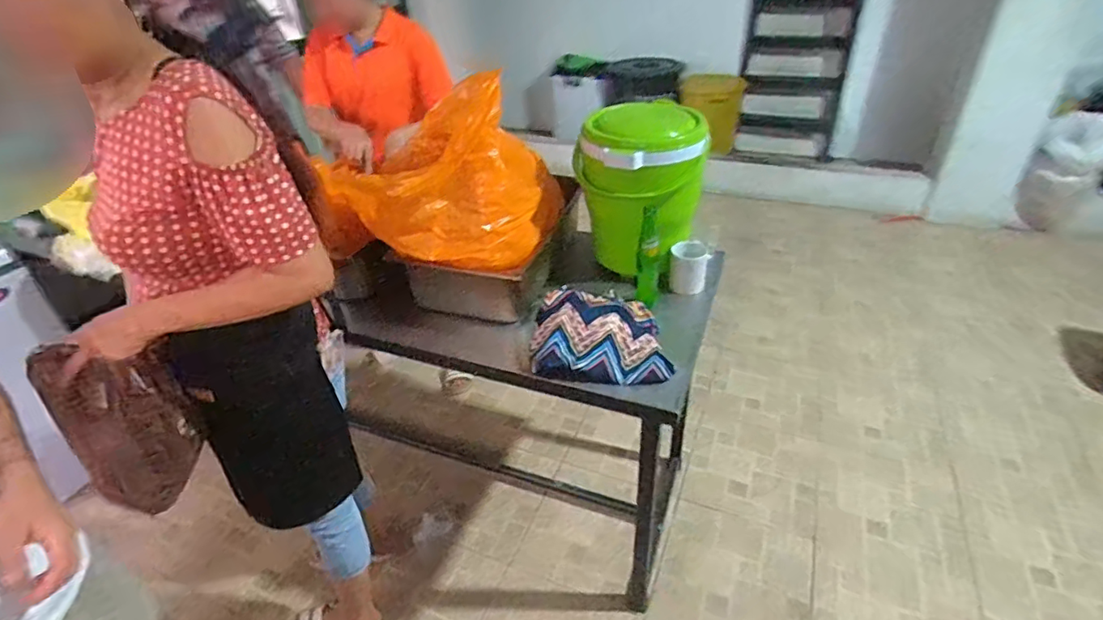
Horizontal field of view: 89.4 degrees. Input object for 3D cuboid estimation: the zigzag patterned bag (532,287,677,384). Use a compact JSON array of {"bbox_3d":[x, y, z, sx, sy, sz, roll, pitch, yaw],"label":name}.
[{"bbox_3d":[0.096,0.043,1.129,0.260,0.073,0.224,0,35,5],"label":"zigzag patterned bag"}]

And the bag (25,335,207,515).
[{"bbox_3d":[-0.662,0.172,0.883,0.141,0.254,0.169,22,42,32],"label":"bag"}]

